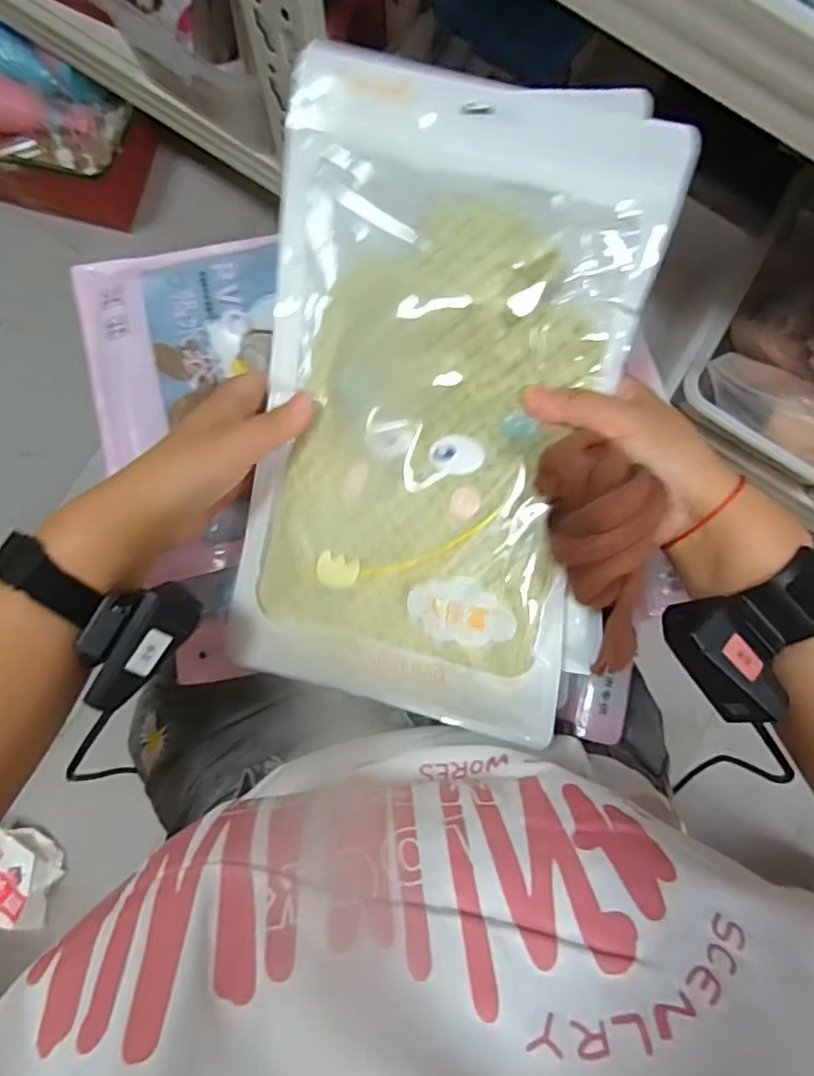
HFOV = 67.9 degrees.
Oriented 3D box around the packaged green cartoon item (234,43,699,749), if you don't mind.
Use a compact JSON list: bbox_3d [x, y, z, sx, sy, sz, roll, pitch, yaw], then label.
[{"bbox_3d":[0.013,-0.070,0.335,0.198,0.042,0.334,13,96,12],"label":"packaged green cartoon item"}]

